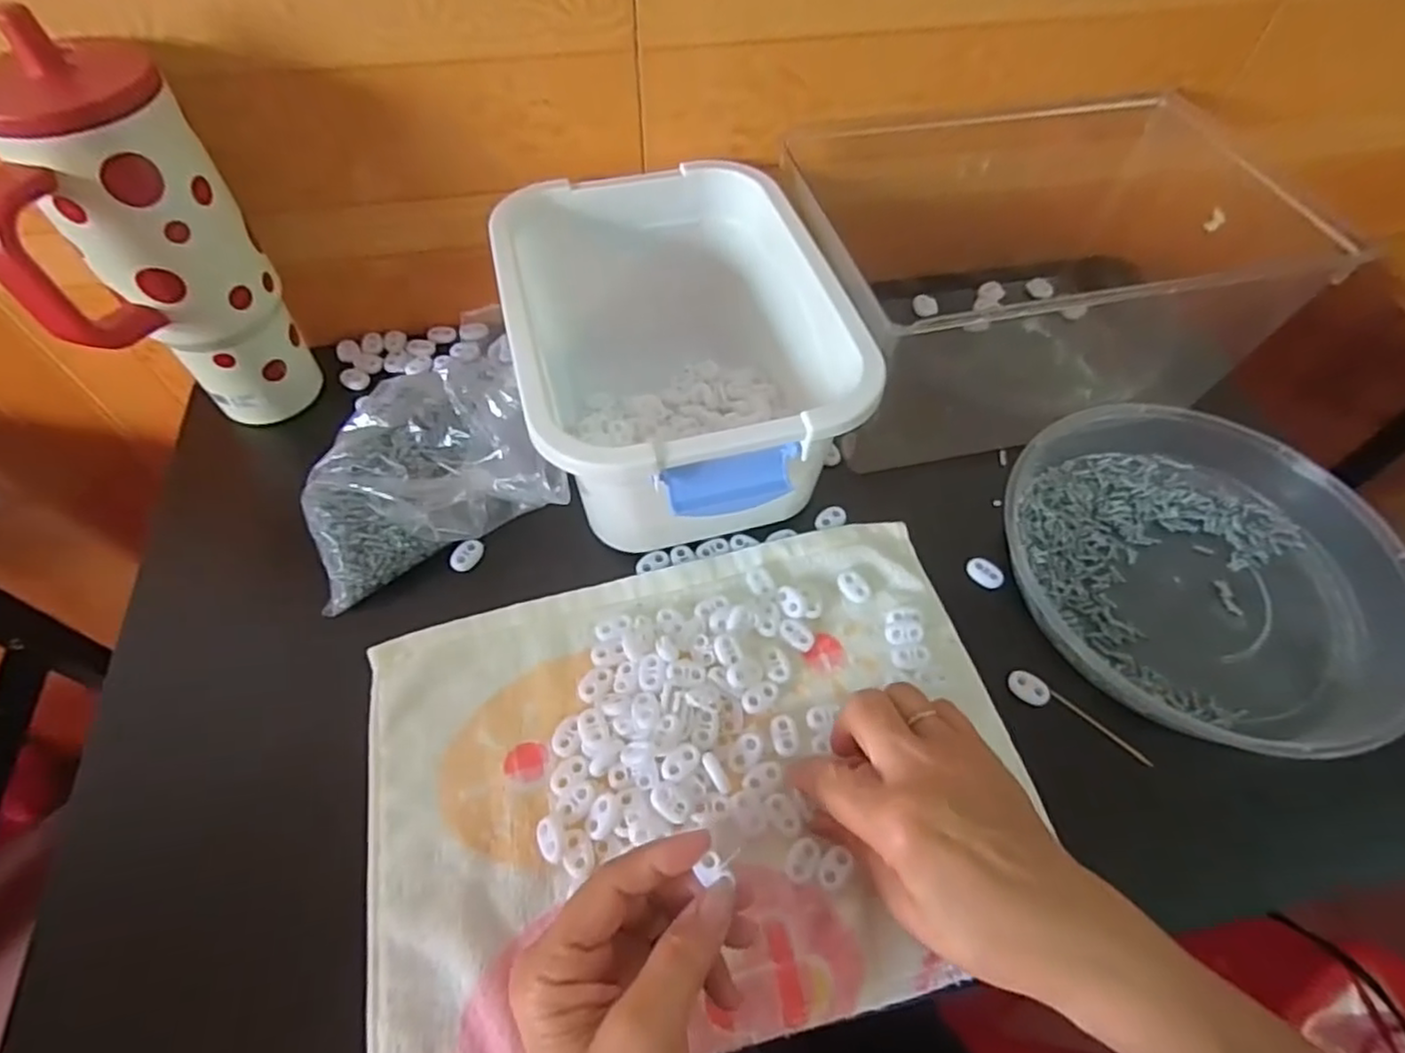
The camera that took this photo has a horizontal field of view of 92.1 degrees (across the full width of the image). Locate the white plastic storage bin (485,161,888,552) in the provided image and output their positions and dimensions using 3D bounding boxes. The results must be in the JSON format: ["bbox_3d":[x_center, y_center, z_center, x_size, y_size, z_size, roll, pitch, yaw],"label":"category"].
[{"bbox_3d":[-0.025,-0.110,0.436,0.185,0.112,0.256,-19,59,-13],"label":"white plastic storage bin"}]

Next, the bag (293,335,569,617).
[{"bbox_3d":[-0.178,-0.038,0.414,0.140,0.070,0.113,-22,60,-15],"label":"bag"}]

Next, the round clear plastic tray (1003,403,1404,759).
[{"bbox_3d":[0.308,0.018,0.415,0.205,0.037,0.225,1,58,-2],"label":"round clear plastic tray"}]

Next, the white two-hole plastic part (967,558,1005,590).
[{"bbox_3d":[0.178,0.029,0.427,0.013,0.008,0.023,-37,65,-22],"label":"white two-hole plastic part"}]

